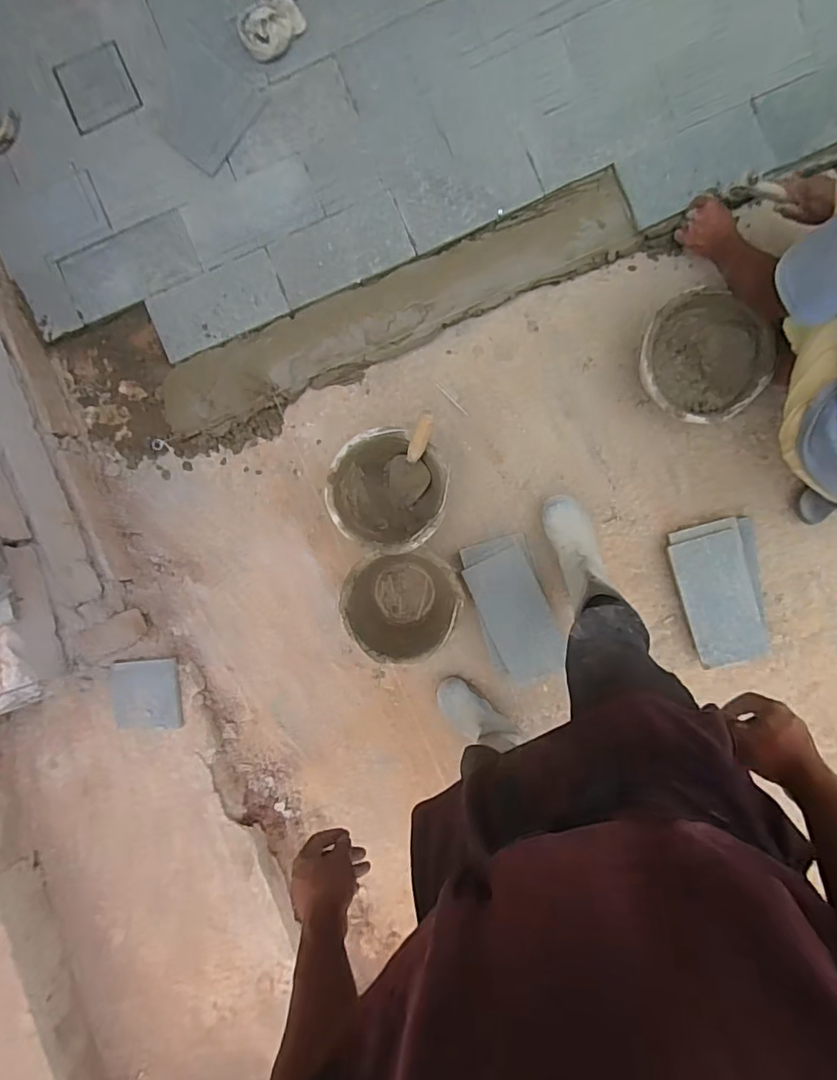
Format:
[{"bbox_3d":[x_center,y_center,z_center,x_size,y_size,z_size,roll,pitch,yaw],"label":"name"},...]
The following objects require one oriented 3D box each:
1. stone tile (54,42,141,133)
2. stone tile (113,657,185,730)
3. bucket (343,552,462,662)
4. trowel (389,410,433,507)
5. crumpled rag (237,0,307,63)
[{"bbox_3d":[-0.709,-0.999,1.160,0.149,0.010,0.142,-24,95,1],"label":"stone tile"},{"bbox_3d":[-0.635,0.364,1.231,0.156,0.013,0.170,-1,100,1],"label":"stone tile"},{"bbox_3d":[-0.029,0.146,1.183,0.248,0.185,0.232,0,88,5],"label":"bucket"},{"bbox_3d":[-0.015,-0.169,1.126,0.090,0.275,0.042,26,61,5],"label":"trowel"},{"bbox_3d":[-0.287,-1.113,1.102,0.109,0.035,0.215,39,92,5],"label":"crumpled rag"}]

